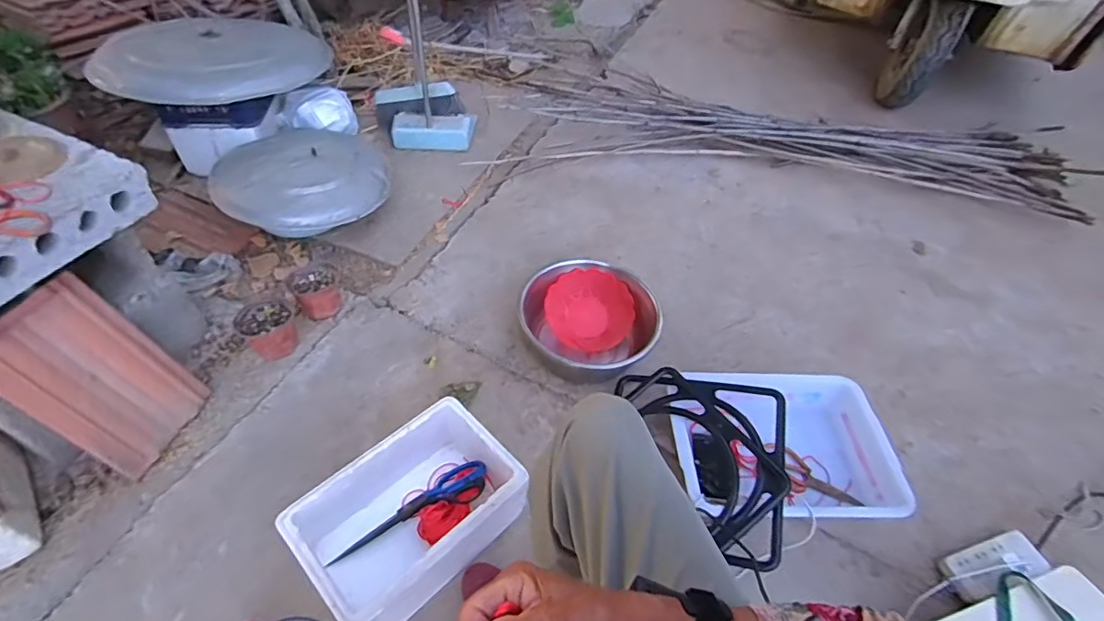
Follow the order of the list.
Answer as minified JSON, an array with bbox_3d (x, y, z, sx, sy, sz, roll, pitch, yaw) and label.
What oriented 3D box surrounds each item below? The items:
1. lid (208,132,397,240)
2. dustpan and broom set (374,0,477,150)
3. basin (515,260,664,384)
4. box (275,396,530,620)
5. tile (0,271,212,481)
[{"bbox_3d":[-0.631,-0.361,1.397,0.368,0.107,0.415,23,52,12],"label":"lid"},{"bbox_3d":[-0.377,-0.854,1.442,0.305,0.853,0.193,-8,52,-14],"label":"dustpan and broom set"},{"bbox_3d":[0.082,0.036,1.188,0.309,0.133,0.278,11,50,2],"label":"basin"},{"bbox_3d":[-0.225,0.346,0.886,0.330,0.165,0.237,-34,62,-30],"label":"box"},{"bbox_3d":[-0.789,0.120,0.932,0.019,0.325,0.198,-2,45,30],"label":"tile"}]

